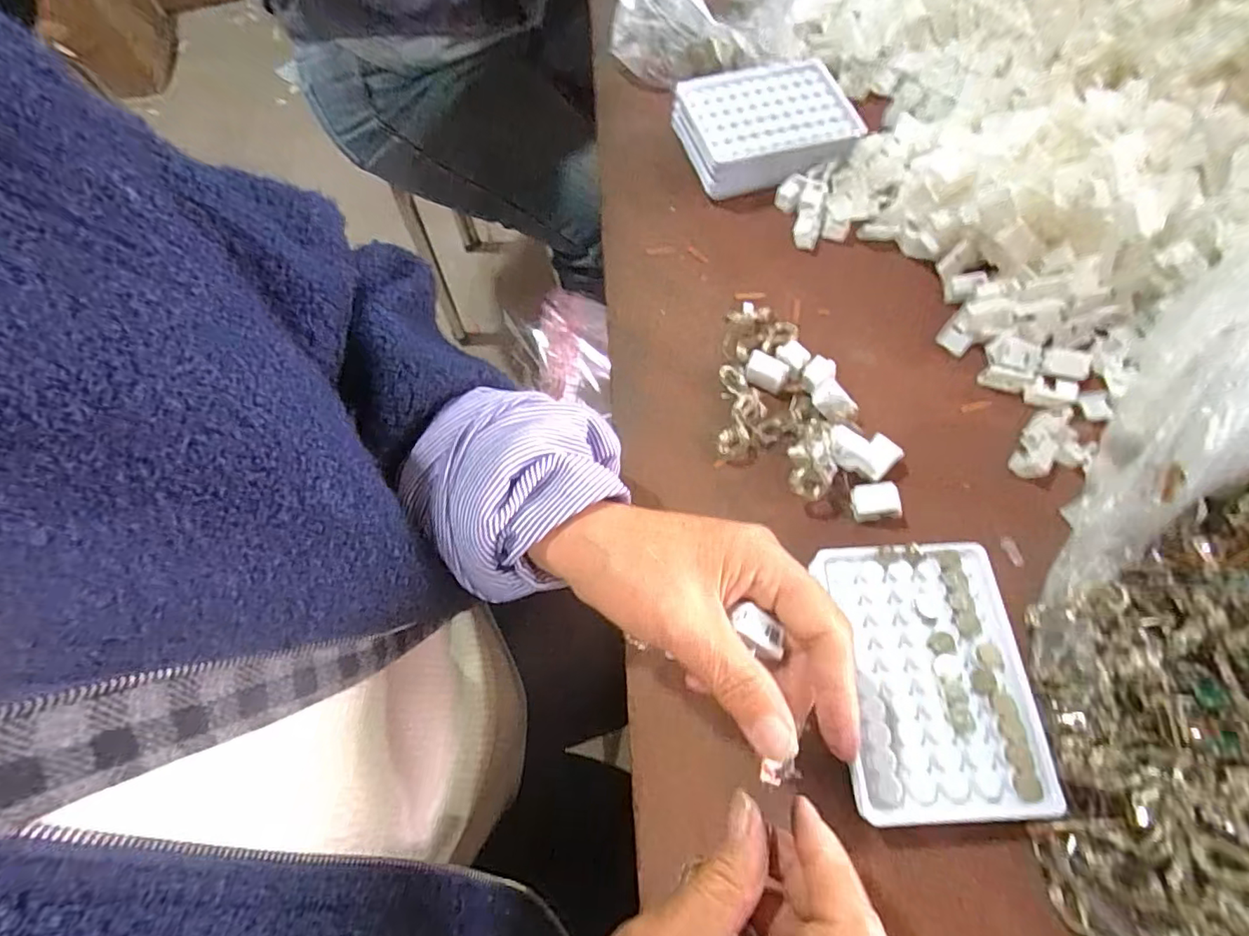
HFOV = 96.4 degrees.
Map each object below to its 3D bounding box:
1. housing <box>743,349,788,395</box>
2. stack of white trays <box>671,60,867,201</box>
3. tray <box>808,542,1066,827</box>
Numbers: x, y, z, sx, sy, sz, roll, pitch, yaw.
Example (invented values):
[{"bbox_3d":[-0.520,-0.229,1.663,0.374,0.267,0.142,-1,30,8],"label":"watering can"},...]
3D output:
[{"bbox_3d":[0.096,-0.065,0.381,0.029,0.010,0.023,38,95,22],"label":"housing"},{"bbox_3d":[0.118,-0.284,0.469,0.142,0.037,0.108,-15,66,-5],"label":"stack of white trays"},{"bbox_3d":[0.159,0.105,0.289,0.097,0.006,0.131,-5,66,-1],"label":"tray"}]

